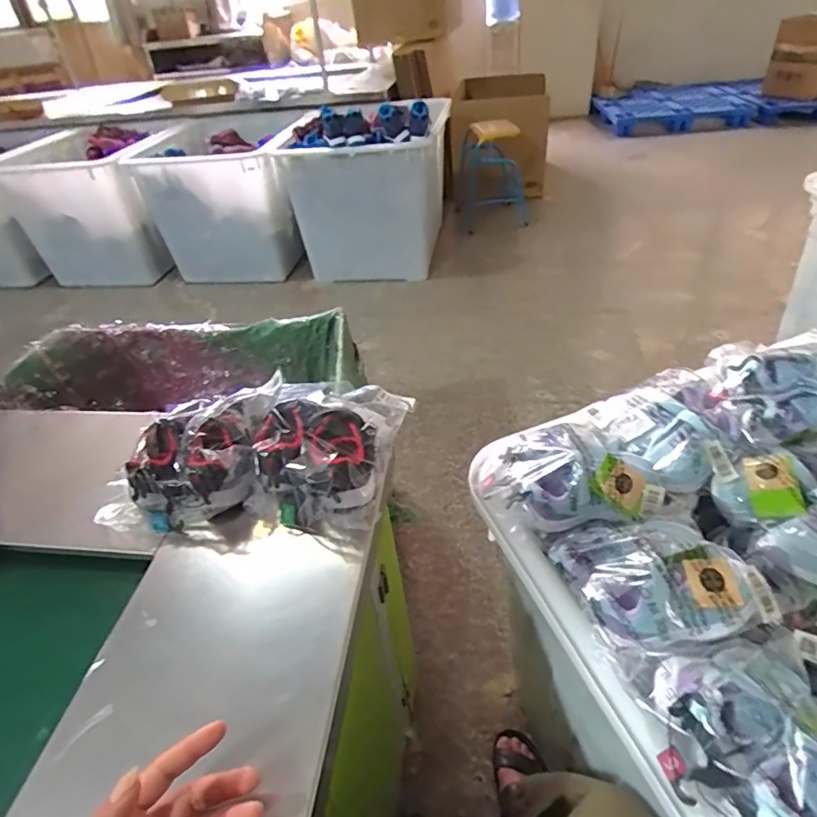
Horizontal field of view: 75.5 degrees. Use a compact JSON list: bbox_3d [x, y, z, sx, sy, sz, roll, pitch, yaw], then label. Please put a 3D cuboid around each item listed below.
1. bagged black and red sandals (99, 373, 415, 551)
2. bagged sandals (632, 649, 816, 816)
[{"bbox_3d":[-0.175,0.054,0.661,0.329,0.101,0.212,0,41,8],"label":"bagged black and red sandals"},{"bbox_3d":[0.308,0.265,0.431,0.189,0.063,0.161,-14,41,-8],"label":"bagged sandals"}]

